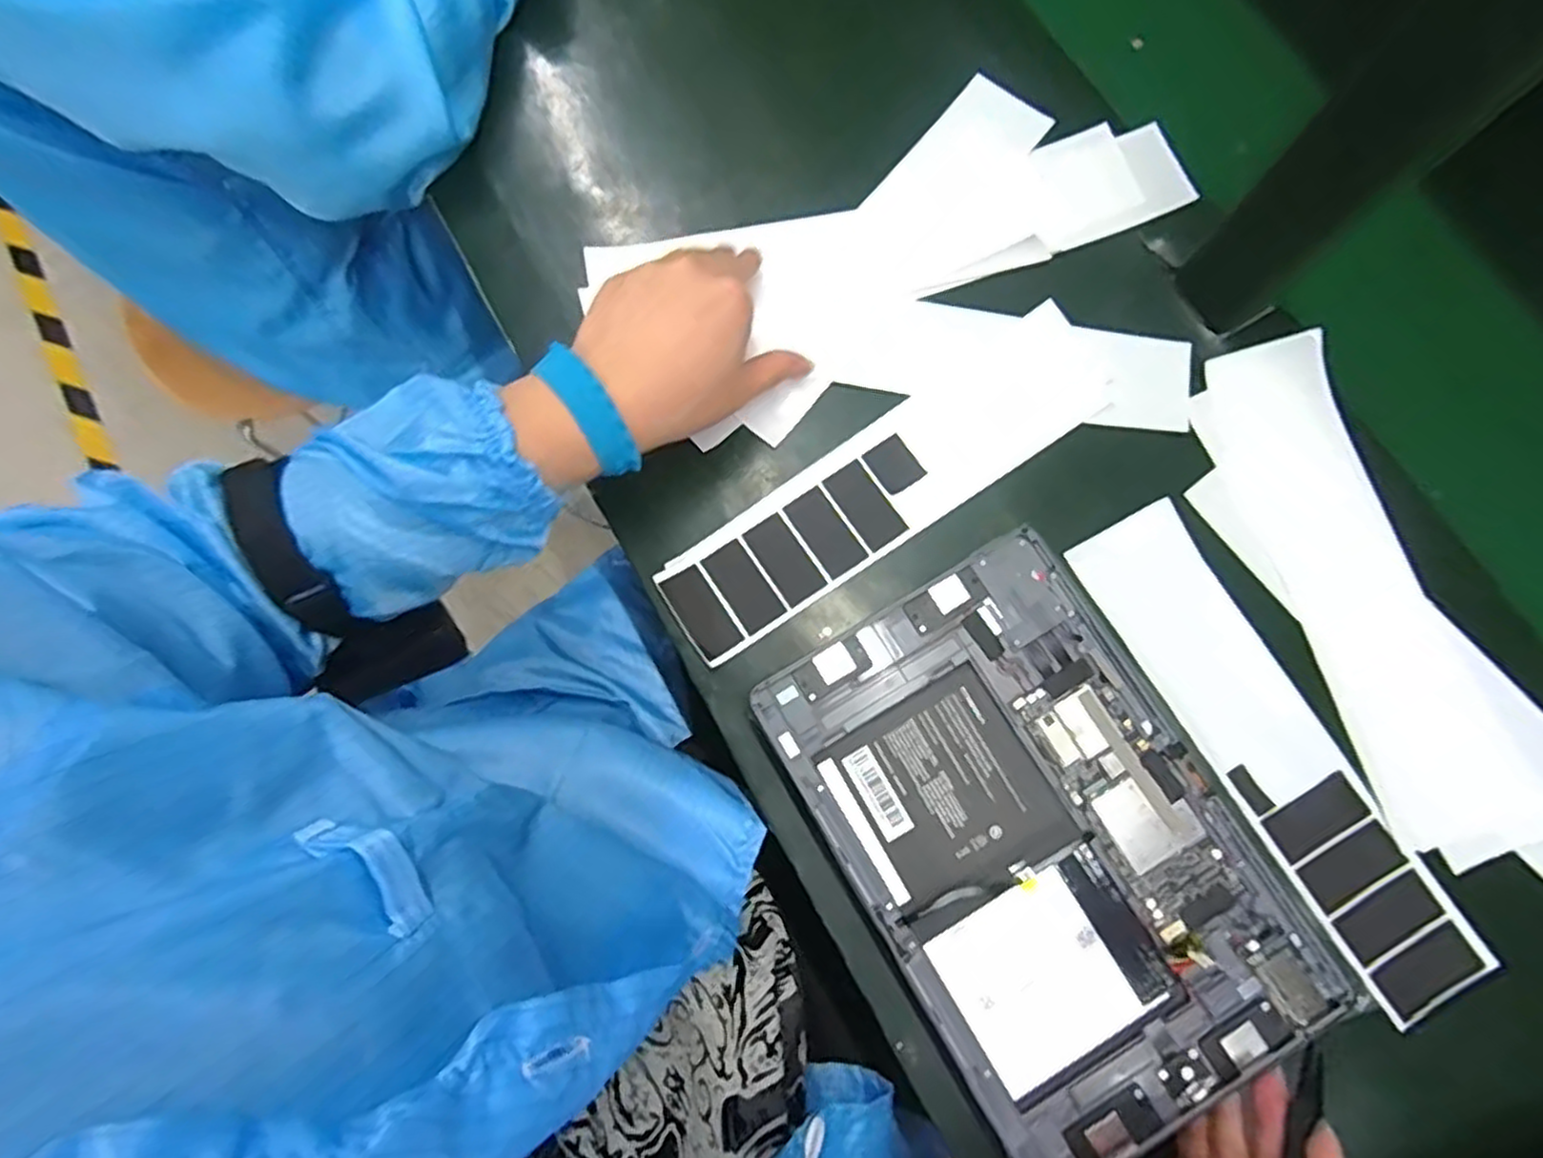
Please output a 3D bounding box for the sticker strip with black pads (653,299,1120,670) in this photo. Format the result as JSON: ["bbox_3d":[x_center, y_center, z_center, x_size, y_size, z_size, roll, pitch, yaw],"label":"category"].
[{"bbox_3d":[0.065,-0.053,0.401,0.270,0.008,0.066,-35,78,-5],"label":"sticker strip with black pads"}]

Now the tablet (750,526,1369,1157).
[{"bbox_3d":[0.125,0.121,0.341,0.166,0.007,0.252,-30,80,-4],"label":"tablet"}]

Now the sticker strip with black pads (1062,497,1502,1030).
[{"bbox_3d":[0.255,0.085,0.374,0.059,0.011,0.264,-29,78,-3],"label":"sticker strip with black pads"}]

